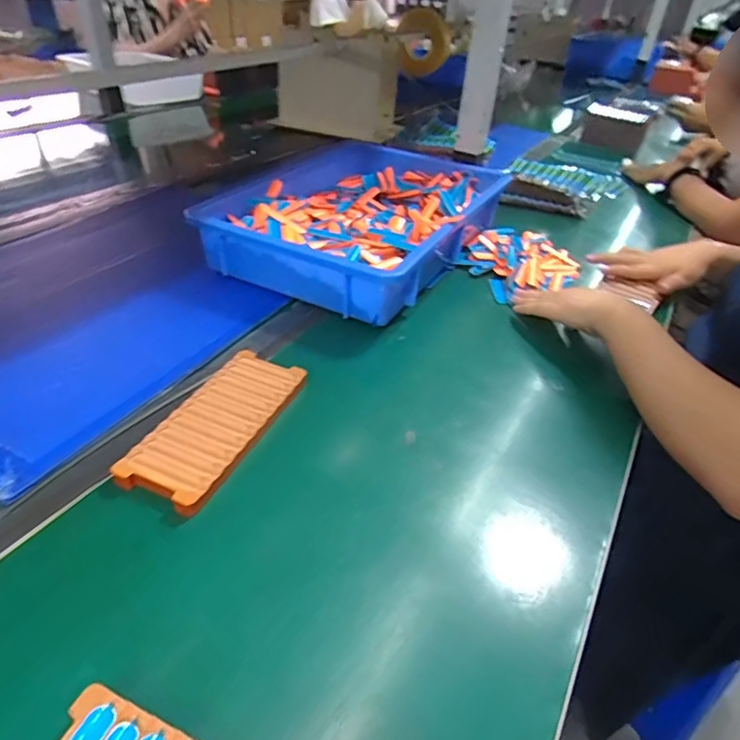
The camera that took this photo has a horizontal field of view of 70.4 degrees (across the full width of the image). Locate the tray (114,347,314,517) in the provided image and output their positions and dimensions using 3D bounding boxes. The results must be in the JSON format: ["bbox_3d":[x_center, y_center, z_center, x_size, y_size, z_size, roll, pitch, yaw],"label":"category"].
[{"bbox_3d":[-0.127,0.043,0.450,0.077,0.012,0.174,17,38,15],"label":"tray"}]

